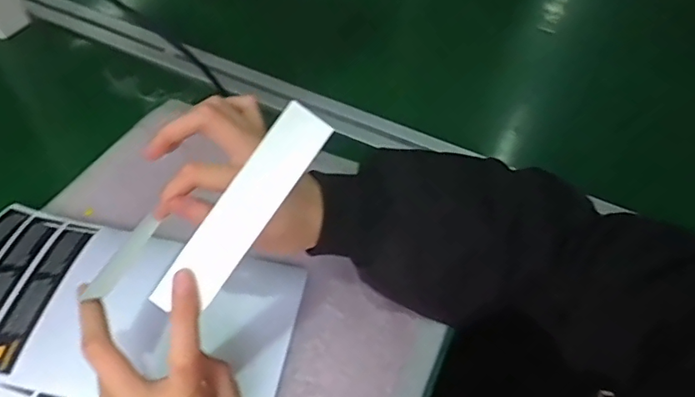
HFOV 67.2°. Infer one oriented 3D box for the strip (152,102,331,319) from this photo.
[{"bbox_3d":[-0.052,0.008,0.255,0.025,0.005,0.119,36,96,-6],"label":"strip"}]

